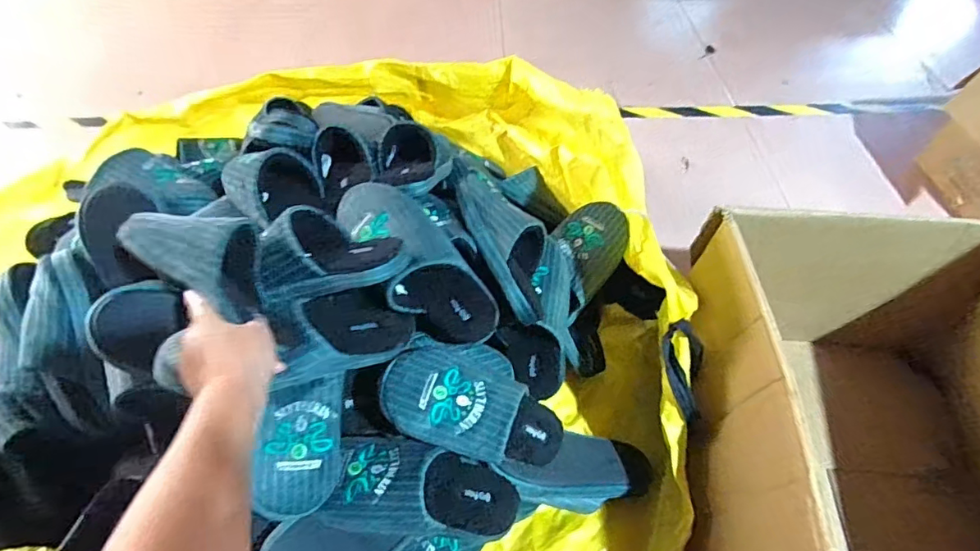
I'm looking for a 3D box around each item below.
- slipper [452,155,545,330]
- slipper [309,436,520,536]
[{"bbox_3d":[0.030,-0.051,0.726,0.105,0.074,0.241,-18,69,-13],"label":"slipper"},{"bbox_3d":[-0.071,0.251,0.600,0.235,0.073,0.104,15,51,-16],"label":"slipper"}]

